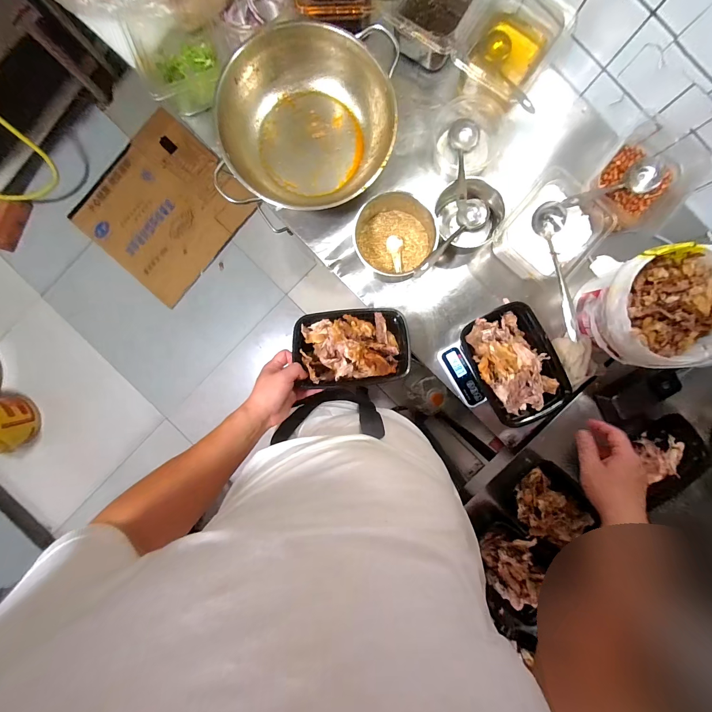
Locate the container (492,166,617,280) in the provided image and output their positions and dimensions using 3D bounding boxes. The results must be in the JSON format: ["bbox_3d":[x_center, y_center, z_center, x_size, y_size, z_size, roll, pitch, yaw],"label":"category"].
[{"bbox_3d":[0.358,-0.228,0.608,0.153,0.083,0.176,42,92,-1],"label":"container"}]

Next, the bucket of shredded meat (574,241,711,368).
[{"bbox_3d":[0.531,-0.082,0.569,0.209,0.177,0.196,0,92,1],"label":"bucket of shredded meat"}]

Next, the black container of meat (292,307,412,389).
[{"bbox_3d":[-0.006,-0.014,0.584,0.205,0.077,0.141,-4,92,1],"label":"black container of meat"}]

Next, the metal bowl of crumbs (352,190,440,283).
[{"bbox_3d":[0.075,-0.227,0.627,0.147,0.108,0.147,0,92,1],"label":"metal bowl of crumbs"}]

